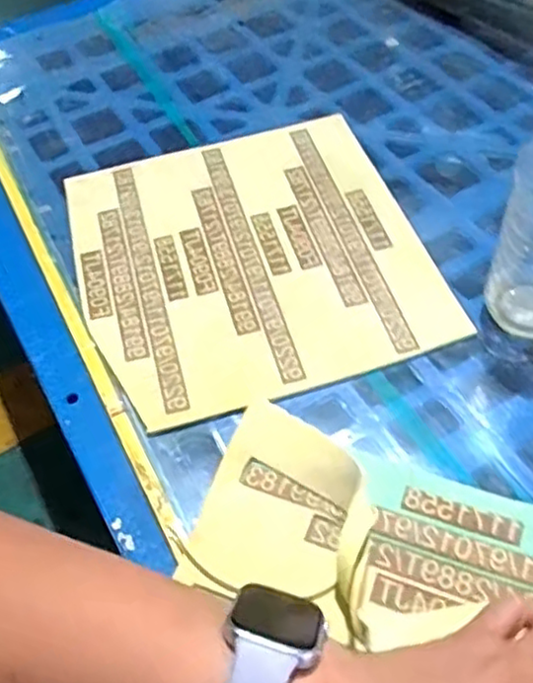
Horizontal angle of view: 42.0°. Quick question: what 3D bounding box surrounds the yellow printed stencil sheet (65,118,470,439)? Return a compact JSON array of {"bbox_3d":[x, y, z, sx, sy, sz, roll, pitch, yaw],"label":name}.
[{"bbox_3d":[-0.015,-0.070,0.529,0.247,0.008,0.260,-15,55,-8],"label":"yellow printed stencil sheet"}]

